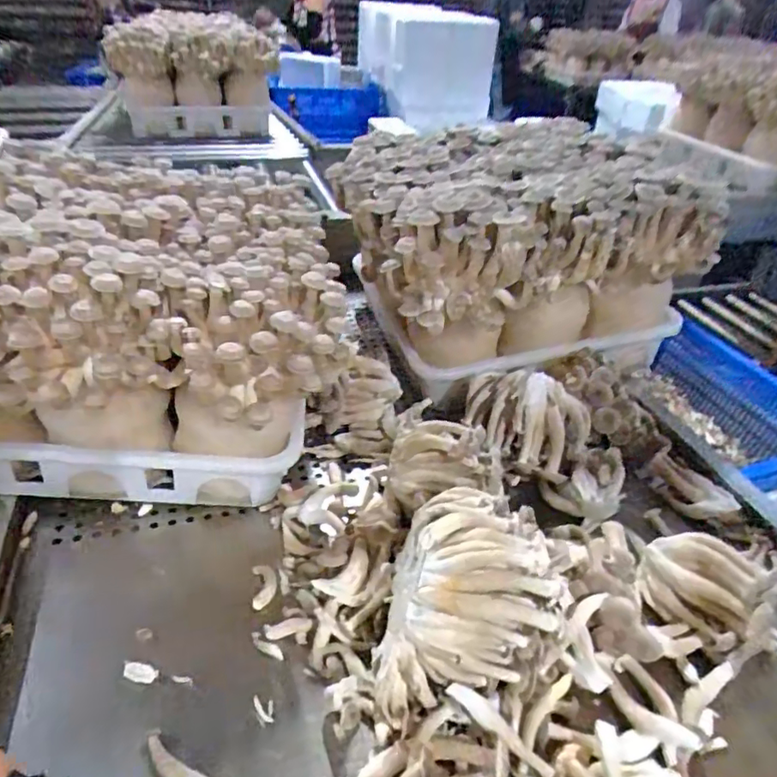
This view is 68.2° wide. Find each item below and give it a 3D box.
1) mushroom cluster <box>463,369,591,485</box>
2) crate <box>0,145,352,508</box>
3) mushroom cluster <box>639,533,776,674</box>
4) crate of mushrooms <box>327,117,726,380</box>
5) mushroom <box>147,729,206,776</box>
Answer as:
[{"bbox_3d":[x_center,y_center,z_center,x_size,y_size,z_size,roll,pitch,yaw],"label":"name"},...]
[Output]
[{"bbox_3d":[0.172,0.043,0.727,0.158,0.098,0.113,14,37,13],"label":"mushroom cluster"},{"bbox_3d":[-0.297,-0.087,0.704,0.478,0.302,0.420,2,36,-3],"label":"crate"},{"bbox_3d":[0.312,0.189,0.552,0.075,0.090,0.125,-13,39,-22],"label":"mushroom cluster"},{"bbox_3d":[0.187,-0.228,0.904,0.451,0.263,0.381,-10,38,-19],"label":"crate of mushrooms"},{"bbox_3d":[-0.164,0.297,0.448,0.075,0.011,0.023,22,40,22],"label":"mushroom"}]

